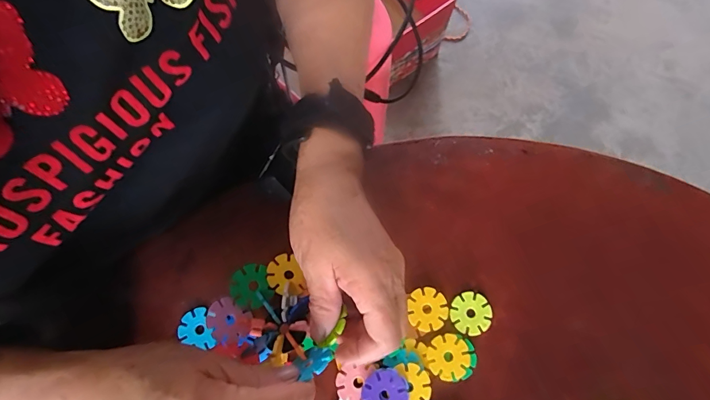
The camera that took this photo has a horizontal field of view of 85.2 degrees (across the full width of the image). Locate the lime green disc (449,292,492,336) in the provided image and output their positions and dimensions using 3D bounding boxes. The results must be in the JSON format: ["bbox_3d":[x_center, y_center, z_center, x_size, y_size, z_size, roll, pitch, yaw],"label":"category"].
[{"bbox_3d":[0.089,0.087,0.296,0.030,0.004,0.029,0,74,0],"label":"lime green disc"}]

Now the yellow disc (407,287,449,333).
[{"bbox_3d":[0.056,0.084,0.296,0.030,0.004,0.032,0,74,0],"label":"yellow disc"}]

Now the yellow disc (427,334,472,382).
[{"bbox_3d":[0.069,0.117,0.286,0.030,0.004,0.031,0,74,0],"label":"yellow disc"}]

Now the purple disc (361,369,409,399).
[{"bbox_3d":[0.021,0.138,0.274,0.032,0.004,0.032,0,78,1],"label":"purple disc"}]

